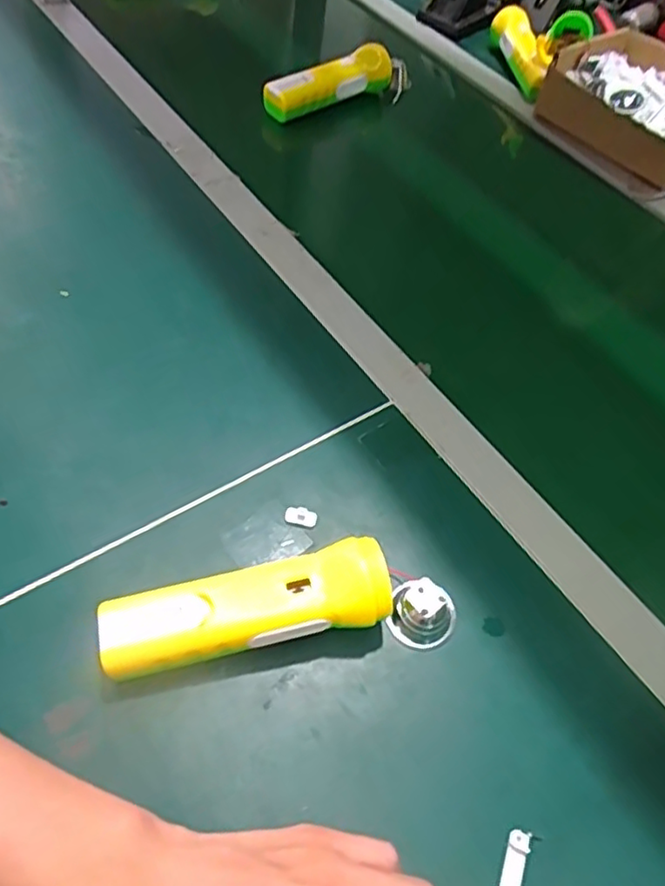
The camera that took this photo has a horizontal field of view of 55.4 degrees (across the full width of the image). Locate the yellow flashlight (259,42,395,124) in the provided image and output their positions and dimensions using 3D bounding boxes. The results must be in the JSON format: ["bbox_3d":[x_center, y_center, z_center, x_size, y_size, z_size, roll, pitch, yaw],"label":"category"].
[{"bbox_3d":[-0.006,-0.429,0.756,0.182,0.043,0.035,-33,65,-28],"label":"yellow flashlight"}]

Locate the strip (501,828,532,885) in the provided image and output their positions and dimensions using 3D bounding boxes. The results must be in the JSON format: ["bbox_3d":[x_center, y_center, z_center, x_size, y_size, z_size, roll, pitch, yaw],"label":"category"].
[{"bbox_3d":[0.094,0.221,0.327,0.010,0.004,0.039,23,54,9],"label":"strip"}]

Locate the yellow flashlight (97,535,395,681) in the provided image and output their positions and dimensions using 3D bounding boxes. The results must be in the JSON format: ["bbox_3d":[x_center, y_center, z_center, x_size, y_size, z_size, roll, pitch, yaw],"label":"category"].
[{"bbox_3d":[-0.049,0.098,0.369,0.162,0.045,0.047,-8,56,-12],"label":"yellow flashlight"}]

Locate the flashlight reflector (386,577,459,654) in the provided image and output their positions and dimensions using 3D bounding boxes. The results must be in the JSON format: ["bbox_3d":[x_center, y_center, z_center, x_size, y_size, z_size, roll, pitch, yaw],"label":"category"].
[{"bbox_3d":[0.056,0.105,0.388,0.039,0.033,0.037,4,54,-6],"label":"flashlight reflector"}]

